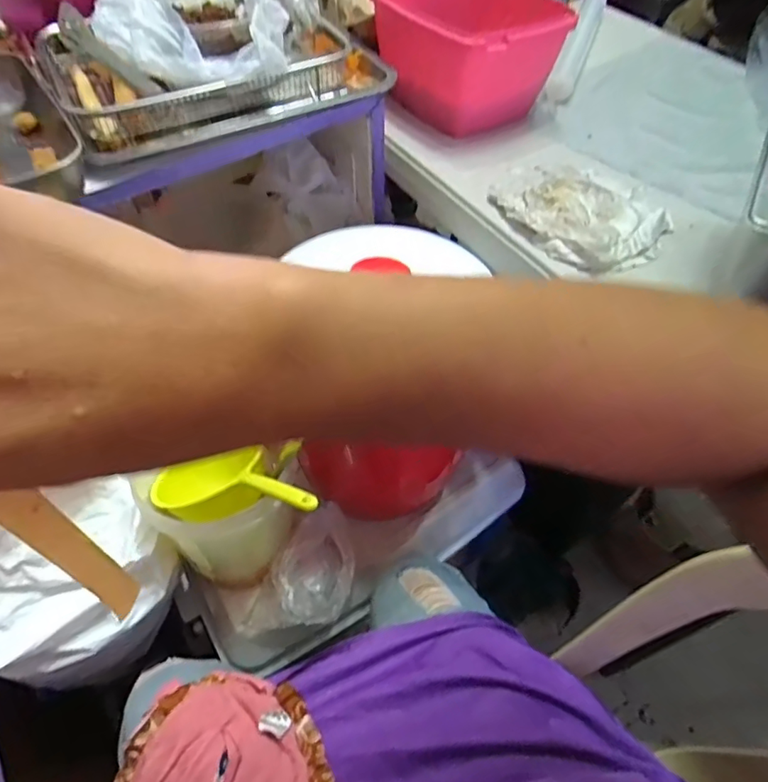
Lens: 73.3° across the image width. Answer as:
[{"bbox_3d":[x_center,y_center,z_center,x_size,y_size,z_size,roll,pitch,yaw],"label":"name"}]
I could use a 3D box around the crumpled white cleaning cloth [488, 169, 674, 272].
[{"bbox_3d":[0.212,-0.202,0.565,0.154,0.019,0.191,-26,58,-19],"label":"crumpled white cleaning cloth"}]

